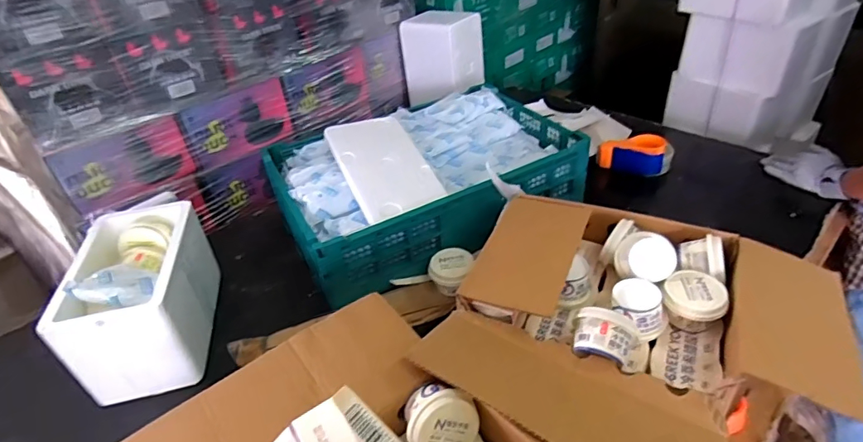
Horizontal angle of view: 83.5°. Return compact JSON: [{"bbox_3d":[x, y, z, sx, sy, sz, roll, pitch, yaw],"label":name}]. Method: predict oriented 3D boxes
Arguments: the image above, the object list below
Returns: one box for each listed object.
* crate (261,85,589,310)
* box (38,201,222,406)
[{"bbox_3d":[-0.016,-0.113,1.049,0.601,0.178,0.395,-21,39,-19],"label":"crate"},{"bbox_3d":[-0.485,0.122,0.825,0.166,0.177,0.294,-11,37,-7],"label":"box"}]

